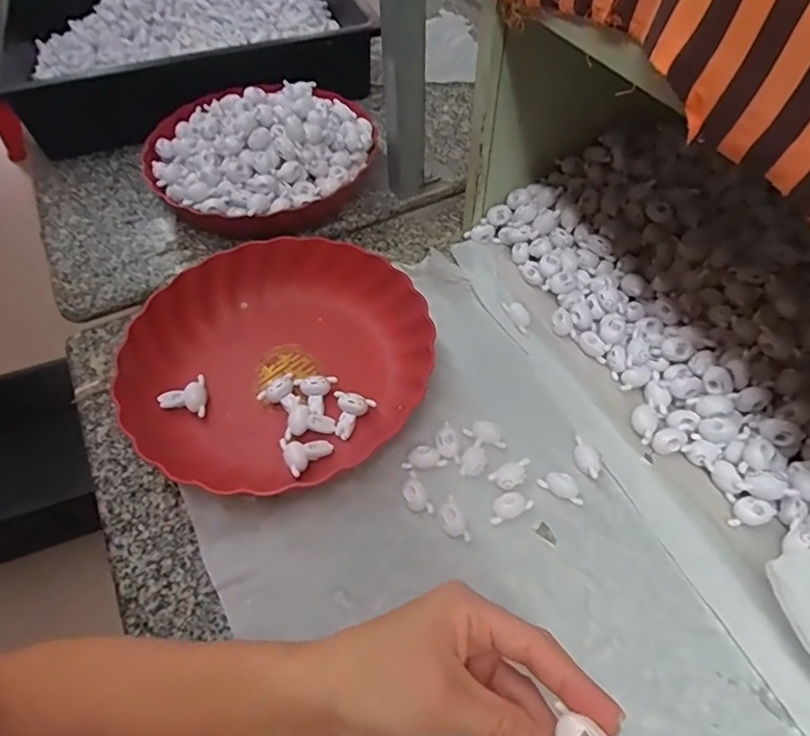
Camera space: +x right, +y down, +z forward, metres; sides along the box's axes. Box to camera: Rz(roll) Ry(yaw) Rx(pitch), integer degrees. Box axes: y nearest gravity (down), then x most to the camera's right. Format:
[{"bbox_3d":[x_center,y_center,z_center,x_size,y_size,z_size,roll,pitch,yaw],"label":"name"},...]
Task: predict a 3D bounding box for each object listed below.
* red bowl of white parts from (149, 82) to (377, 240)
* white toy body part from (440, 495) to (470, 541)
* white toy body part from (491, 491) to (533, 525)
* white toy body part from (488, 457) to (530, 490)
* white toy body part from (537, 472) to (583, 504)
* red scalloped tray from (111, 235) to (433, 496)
[{"bbox_3d":[-0.155,-0.242,0.565,0.230,0.097,0.220,0,55,1],"label":"red bowl of white parts"},{"bbox_3d":[0.033,0.106,0.367,0.015,0.014,0.032,-18,56,-11],"label":"white toy body part"},{"bbox_3d":[0.075,0.098,0.371,0.032,0.013,0.016,-25,58,-16],"label":"white toy body part"},{"bbox_3d":[0.079,0.078,0.386,0.030,0.009,0.018,-32,60,-20],"label":"white toy body part"},{"bbox_3d":[0.115,0.086,0.379,0.033,0.010,0.015,34,62,22],"label":"white toy body part"},{"bbox_3d":[-0.106,-0.013,0.438,0.241,0.049,0.221,-35,61,-22],"label":"red scalloped tray"}]

